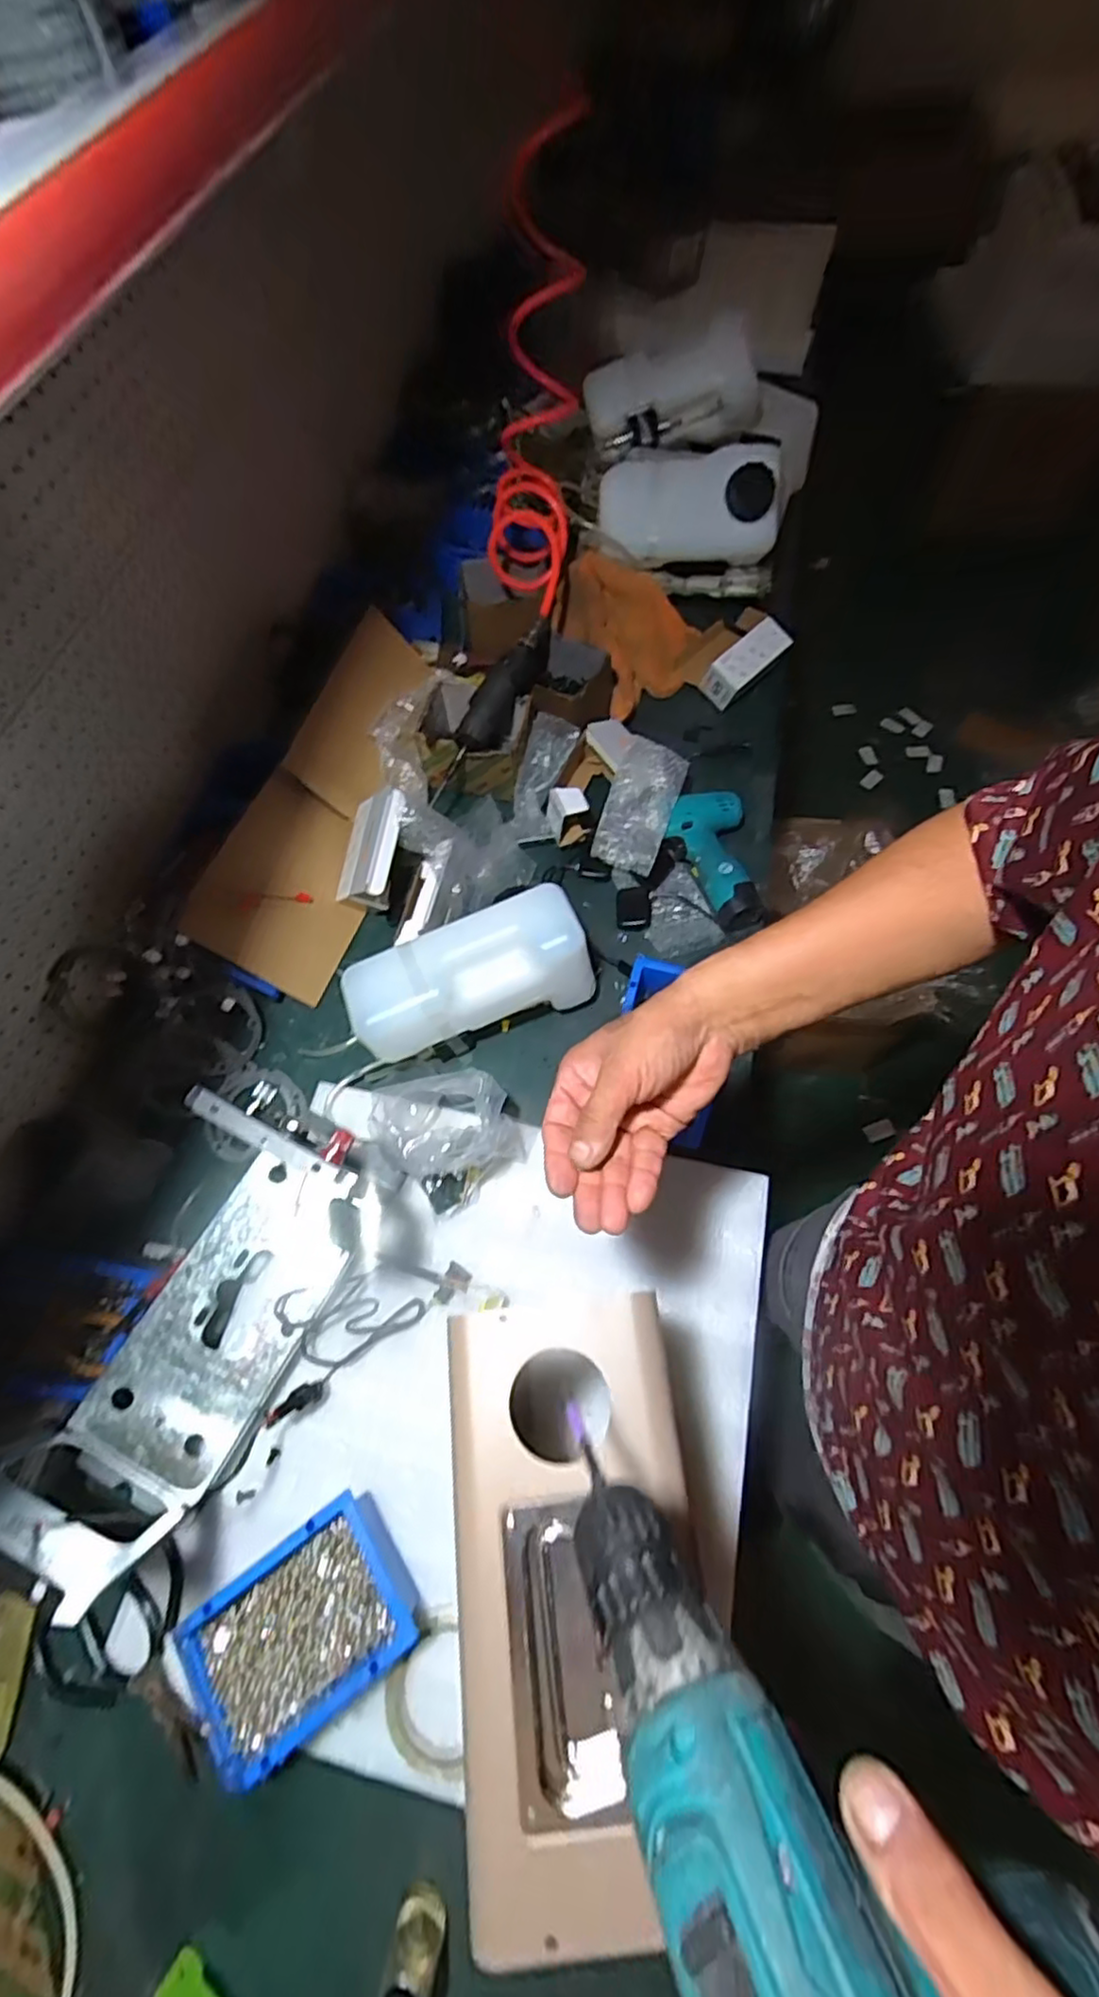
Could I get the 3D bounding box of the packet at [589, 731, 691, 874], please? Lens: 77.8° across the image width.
[{"bbox_3d":[0.118,-0.247,0.872,0.085,0.014,0.165,20,81,-13],"label":"packet"}]

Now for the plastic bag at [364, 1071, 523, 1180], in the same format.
[{"bbox_3d":[-0.107,0.137,0.703,0.152,0.103,0.089,-4,64,1],"label":"plastic bag"}]

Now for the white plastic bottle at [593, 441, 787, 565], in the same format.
[{"bbox_3d":[0.209,-0.720,1.000,0.269,0.145,0.096,-9,63,-15],"label":"white plastic bottle"}]

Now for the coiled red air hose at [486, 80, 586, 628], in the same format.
[{"bbox_3d":[-0.014,-0.832,0.920,0.114,0.157,0.539,7,109,6],"label":"coiled red air hose"}]

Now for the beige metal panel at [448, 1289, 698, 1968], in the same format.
[{"bbox_3d":[0.015,0.319,0.380,0.132,0.025,0.275,-6,64,0],"label":"beige metal panel"}]

